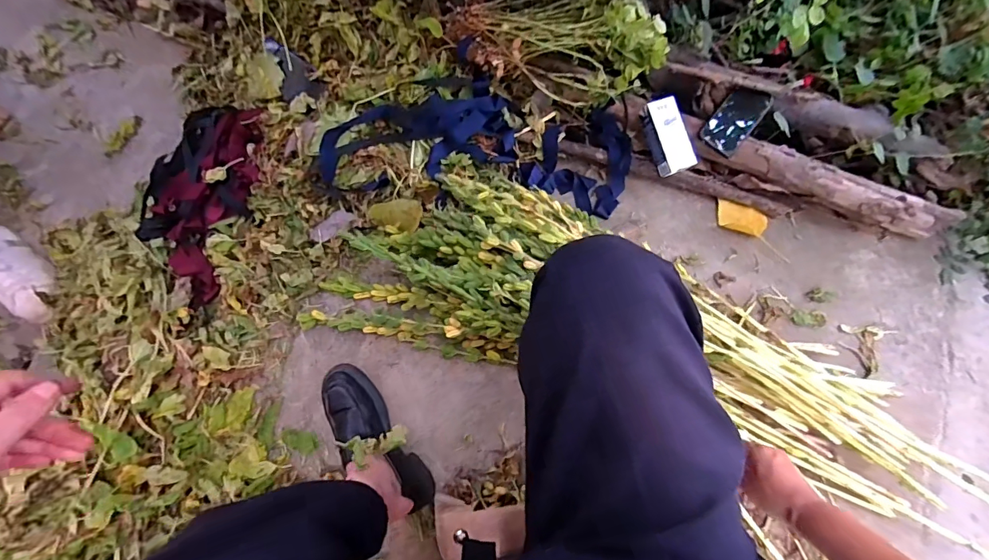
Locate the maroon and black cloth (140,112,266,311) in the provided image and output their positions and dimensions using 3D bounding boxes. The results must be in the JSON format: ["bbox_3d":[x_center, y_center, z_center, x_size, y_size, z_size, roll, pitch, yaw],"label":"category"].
[{"bbox_3d":[-0.522,-0.149,0.754,0.221,0.061,0.334,17,77,5],"label":"maroon and black cloth"}]

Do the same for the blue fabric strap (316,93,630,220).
[{"bbox_3d":[-0.020,-0.236,0.804,0.548,0.079,0.210,5,75,-12],"label":"blue fabric strap"}]

